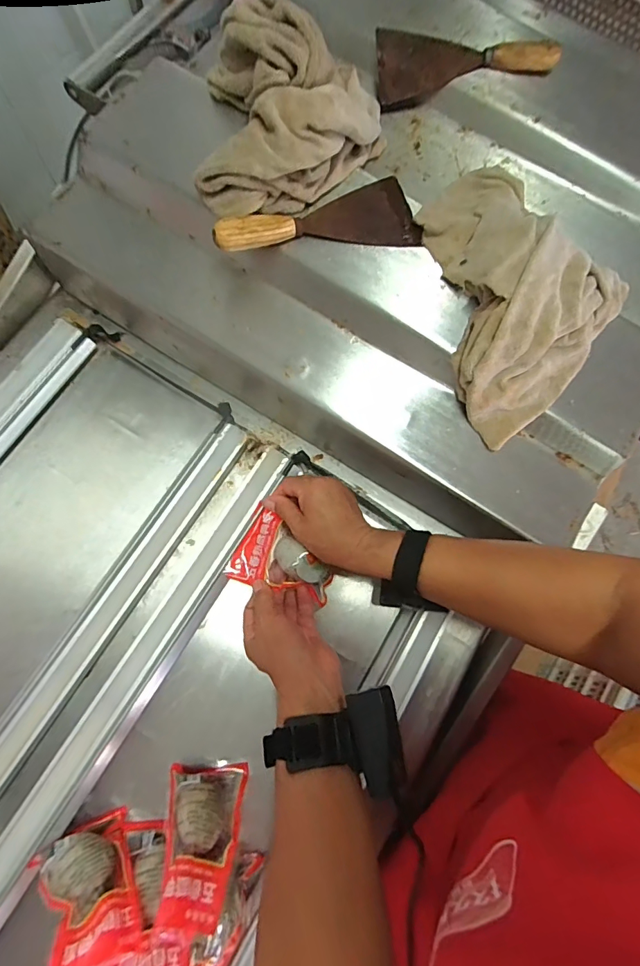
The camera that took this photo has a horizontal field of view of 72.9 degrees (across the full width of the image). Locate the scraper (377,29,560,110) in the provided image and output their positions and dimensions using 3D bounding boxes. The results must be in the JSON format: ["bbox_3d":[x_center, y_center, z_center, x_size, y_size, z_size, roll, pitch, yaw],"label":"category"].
[{"bbox_3d":[0.174,-0.498,0.521,0.209,0.033,0.078,4,73,-1],"label":"scraper"}]

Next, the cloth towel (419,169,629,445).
[{"bbox_3d":[0.210,-0.205,0.434,0.179,0.072,0.301,-8,74,-4],"label":"cloth towel"}]

